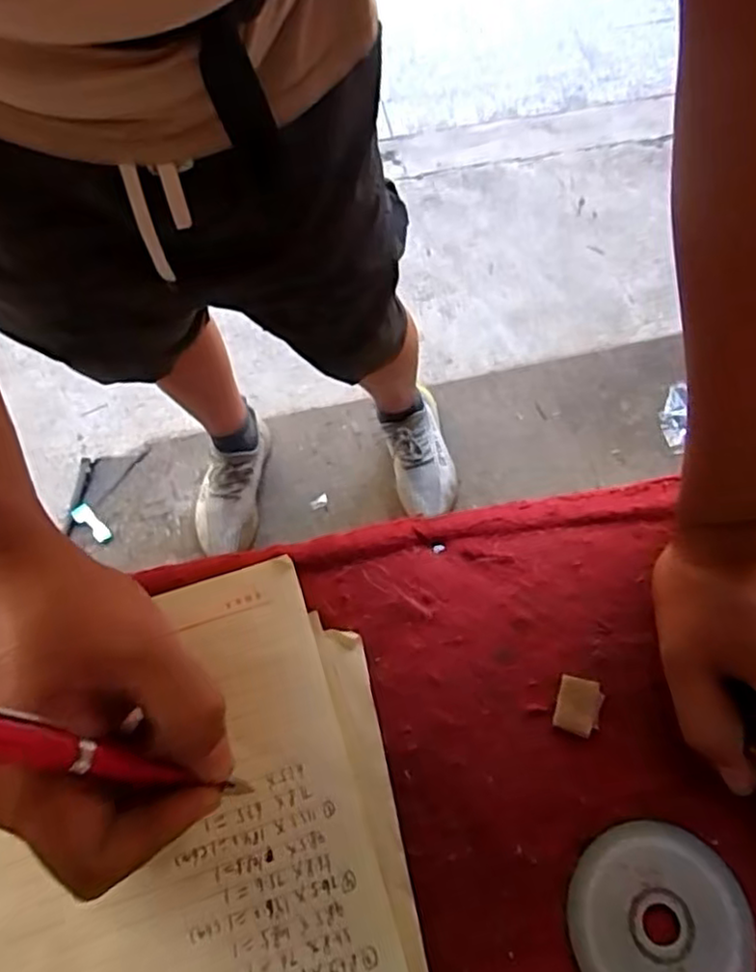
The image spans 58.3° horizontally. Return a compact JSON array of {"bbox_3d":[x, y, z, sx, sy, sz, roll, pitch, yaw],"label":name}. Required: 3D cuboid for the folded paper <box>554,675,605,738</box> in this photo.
[{"bbox_3d":[0.098,0.107,0.330,0.021,0.004,0.026,16,67,7],"label":"folded paper"}]

